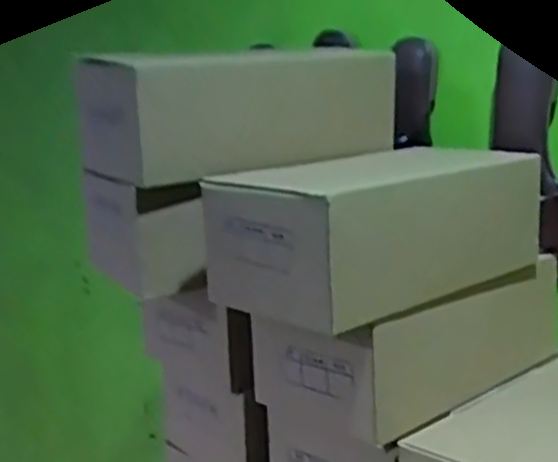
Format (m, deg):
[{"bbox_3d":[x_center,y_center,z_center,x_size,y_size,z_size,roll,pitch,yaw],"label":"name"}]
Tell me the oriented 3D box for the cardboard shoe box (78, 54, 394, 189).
[{"bbox_3d":[-0.033,-0.108,0.711,0.291,0.102,0.161,-8,12,-37],"label":"cardboard shoe box"}]

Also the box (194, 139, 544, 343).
[{"bbox_3d":[0.081,-0.001,0.632,0.275,0.106,0.157,-10,13,-43],"label":"box"}]

